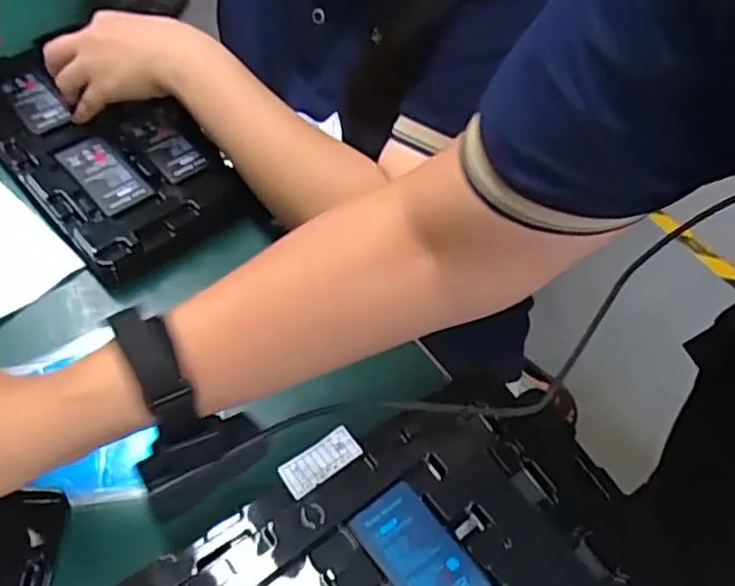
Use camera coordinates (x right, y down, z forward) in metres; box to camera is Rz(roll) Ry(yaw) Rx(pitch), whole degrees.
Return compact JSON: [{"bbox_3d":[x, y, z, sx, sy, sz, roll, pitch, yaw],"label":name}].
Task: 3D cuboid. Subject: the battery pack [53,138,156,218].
[{"bbox_3d":[-0.217,-0.099,0.555,0.041,0.004,0.086,-38,66,-25],"label":"battery pack"}]

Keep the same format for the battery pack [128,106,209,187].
[{"bbox_3d":[-0.172,-0.129,0.586,0.039,0.011,0.077,-31,63,-21],"label":"battery pack"}]

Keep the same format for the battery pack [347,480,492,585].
[{"bbox_3d":[0.032,0.153,0.389,0.043,0.011,0.084,-32,63,-22],"label":"battery pack"}]

